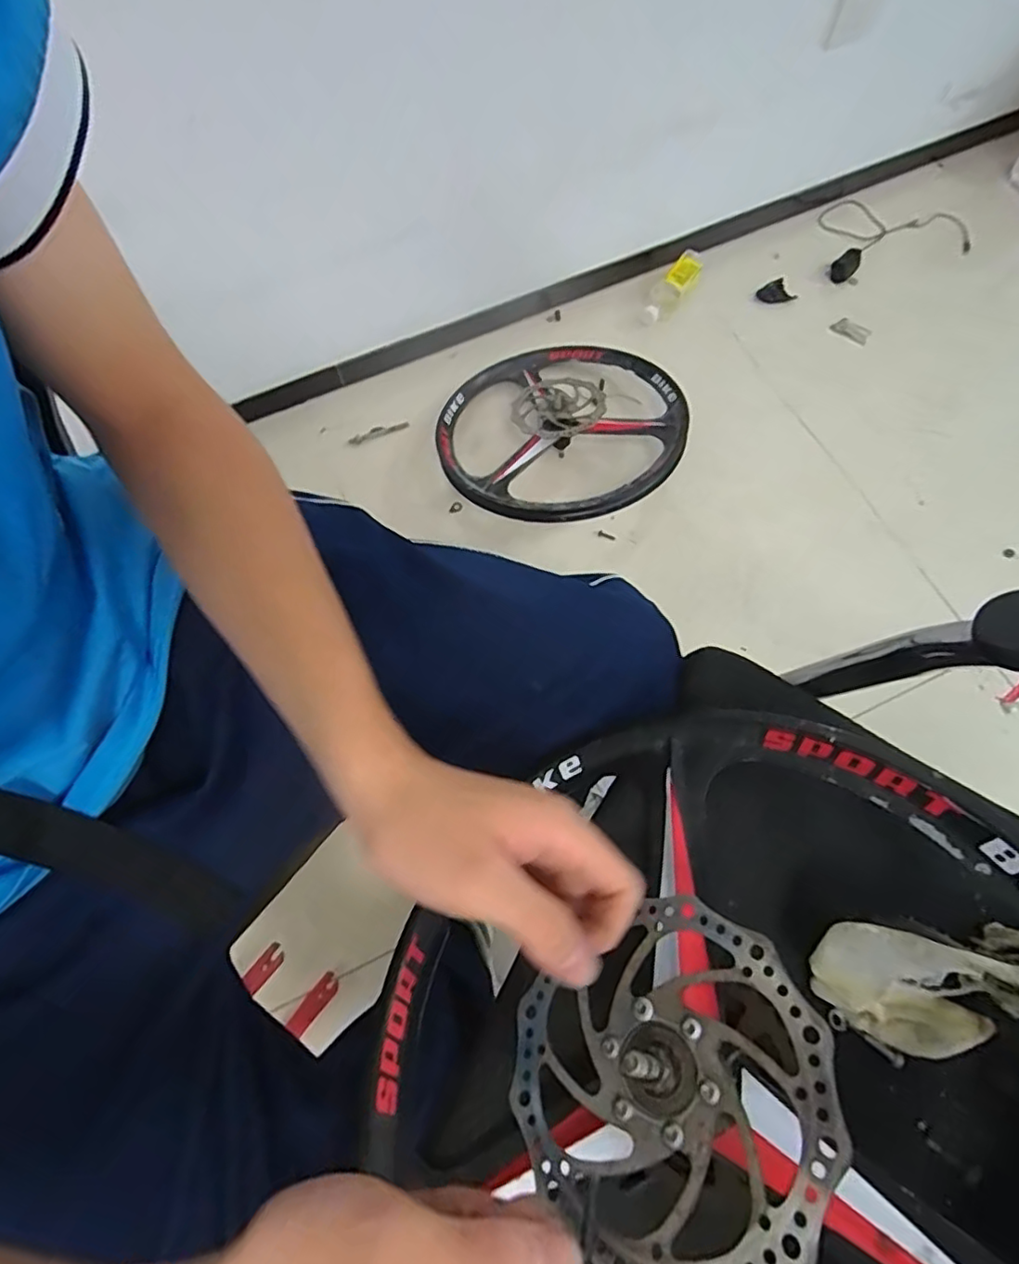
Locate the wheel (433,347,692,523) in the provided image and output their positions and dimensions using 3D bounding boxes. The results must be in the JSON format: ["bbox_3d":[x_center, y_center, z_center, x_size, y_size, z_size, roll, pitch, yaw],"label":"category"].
[{"bbox_3d":[0.086,-0.343,1.024,0.418,0.116,0.396,-28,72,-8],"label":"wheel"}]

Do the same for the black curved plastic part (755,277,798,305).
[{"bbox_3d":[0.533,-0.676,1.206,0.078,0.051,0.022,41,75,14],"label":"black curved plastic part"}]

